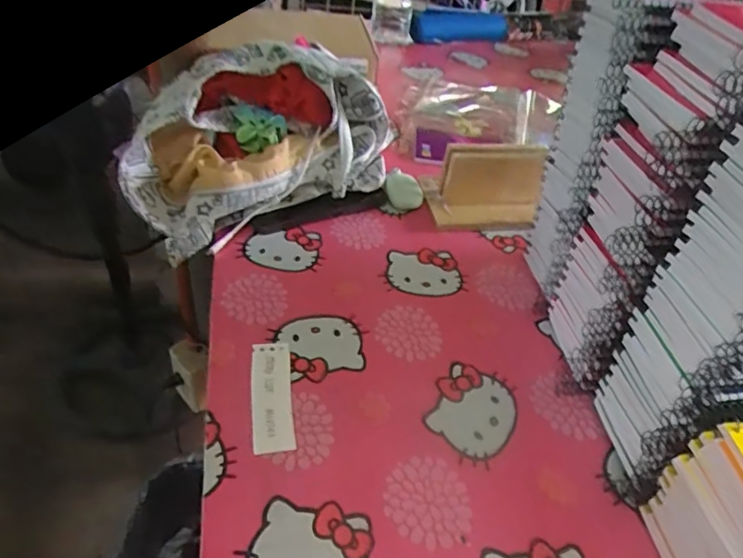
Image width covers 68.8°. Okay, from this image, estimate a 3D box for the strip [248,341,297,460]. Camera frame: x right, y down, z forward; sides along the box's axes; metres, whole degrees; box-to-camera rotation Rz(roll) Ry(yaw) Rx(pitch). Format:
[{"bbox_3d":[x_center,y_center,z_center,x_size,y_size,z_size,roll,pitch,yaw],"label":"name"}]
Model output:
[{"bbox_3d":[-0.083,0.094,0.447,0.033,0.004,0.105,-3,43,-11],"label":"strip"}]

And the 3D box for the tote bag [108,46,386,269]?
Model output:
[{"bbox_3d":[-0.132,-0.165,0.610,0.281,0.159,0.153,-24,51,-30],"label":"tote bag"}]

